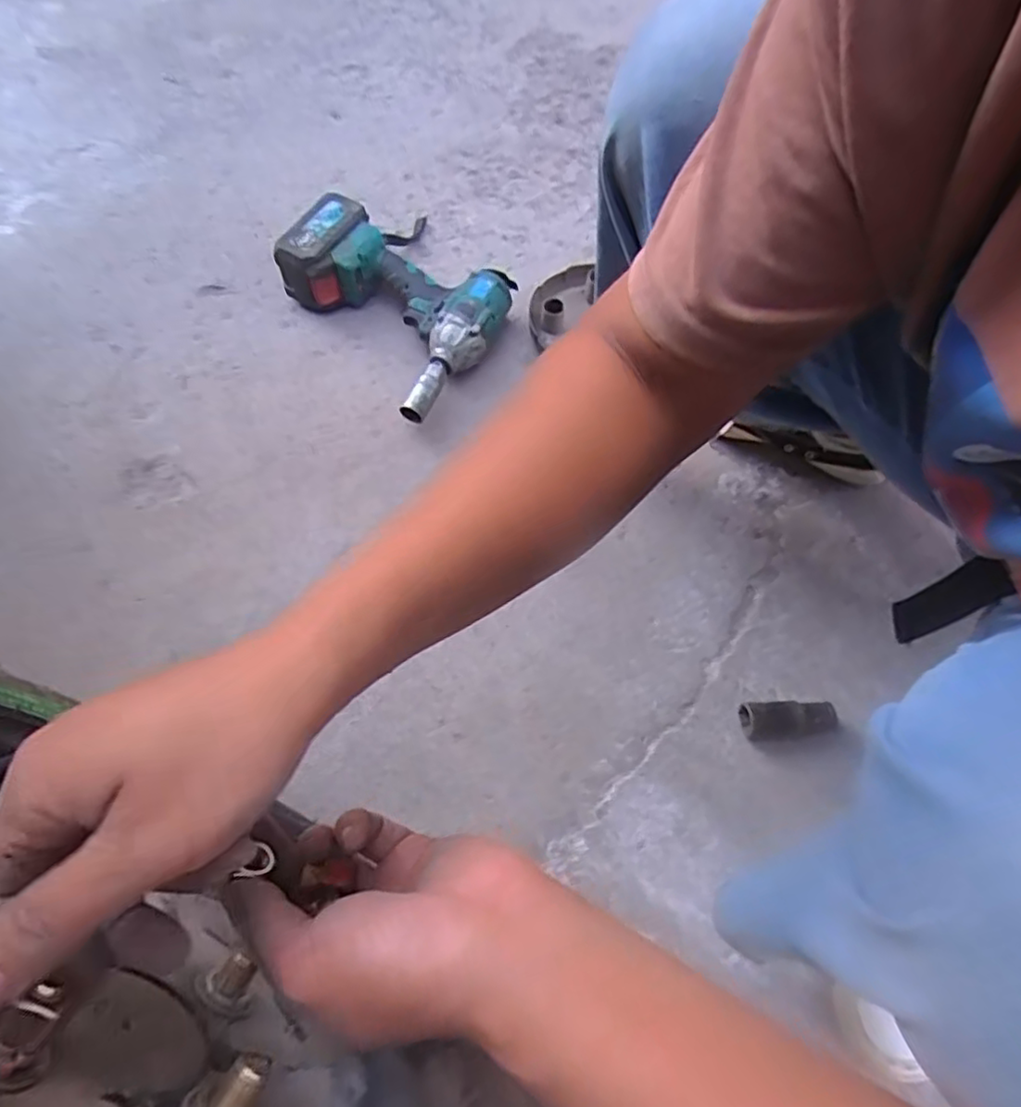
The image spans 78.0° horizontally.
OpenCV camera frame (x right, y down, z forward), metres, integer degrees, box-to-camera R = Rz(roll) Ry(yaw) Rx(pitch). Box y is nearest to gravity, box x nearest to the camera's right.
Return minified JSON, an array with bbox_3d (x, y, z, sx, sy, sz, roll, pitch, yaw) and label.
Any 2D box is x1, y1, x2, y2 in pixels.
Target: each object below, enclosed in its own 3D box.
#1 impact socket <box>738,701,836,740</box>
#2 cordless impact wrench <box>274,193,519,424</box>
[{"bbox_3d":[0.241,0.144,0.548,0.077,0.022,0.032,-7,66,11],"label":"impact socket"},{"bbox_3d":[-0.116,-0.297,0.712,0.196,0.080,0.263,-39,73,-16],"label":"cordless impact wrench"}]

